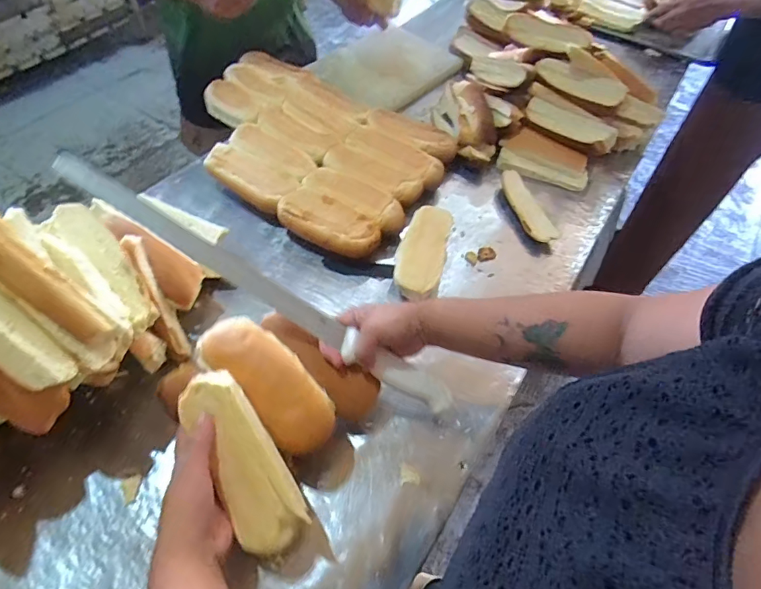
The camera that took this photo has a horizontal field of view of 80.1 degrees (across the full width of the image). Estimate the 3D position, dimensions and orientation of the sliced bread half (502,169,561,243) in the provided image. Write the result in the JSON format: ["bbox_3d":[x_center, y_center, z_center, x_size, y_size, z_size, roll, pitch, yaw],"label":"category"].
[{"bbox_3d":[0.234,-0.144,0.728,0.044,0.018,0.146,-14,56,-14],"label":"sliced bread half"}]

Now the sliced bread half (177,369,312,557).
[{"bbox_3d":[-0.119,0.142,0.397,0.061,0.028,0.157,-31,88,6],"label":"sliced bread half"}]

